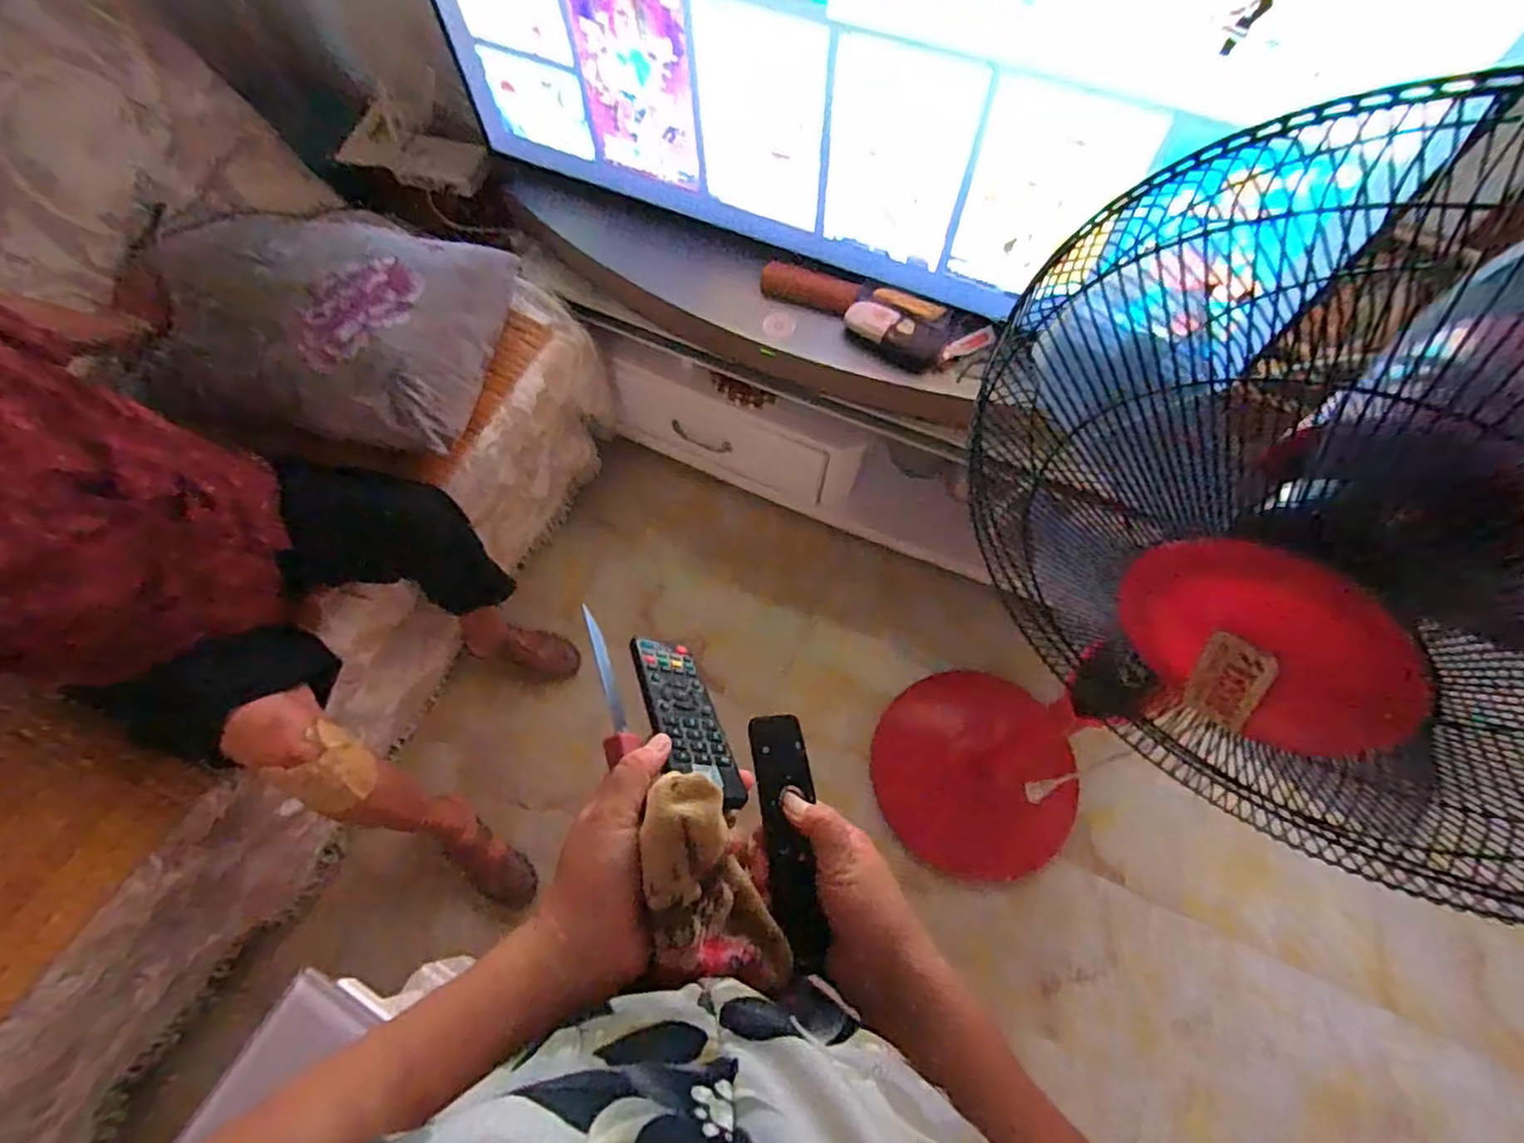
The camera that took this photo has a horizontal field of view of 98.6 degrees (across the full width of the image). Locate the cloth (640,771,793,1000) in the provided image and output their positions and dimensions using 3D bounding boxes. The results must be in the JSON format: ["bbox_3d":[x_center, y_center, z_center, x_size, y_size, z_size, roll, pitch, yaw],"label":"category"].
[{"bbox_3d":[-0.021,0.165,0.344,0.070,0.080,0.102,-2,65,-3],"label":"cloth"}]

